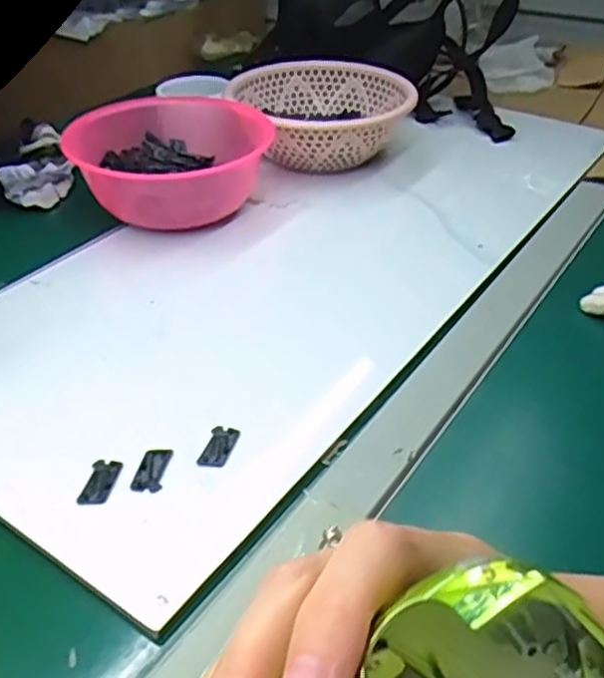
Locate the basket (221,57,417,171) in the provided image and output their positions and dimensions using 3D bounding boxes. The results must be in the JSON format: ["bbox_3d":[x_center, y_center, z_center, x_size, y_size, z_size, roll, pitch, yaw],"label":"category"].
[{"bbox_3d":[0.024,-0.248,0.808,0.192,0.077,0.200,-6,38,-7],"label":"basket"}]

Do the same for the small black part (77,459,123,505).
[{"bbox_3d":[-0.122,0.085,0.429,0.018,0.004,0.033,5,38,6],"label":"small black part"}]

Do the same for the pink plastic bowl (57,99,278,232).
[{"bbox_3d":[-0.130,-0.167,0.698,0.158,0.082,0.169,0,38,0],"label":"pink plastic bowl"}]

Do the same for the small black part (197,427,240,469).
[{"bbox_3d":[-0.053,0.067,0.453,0.018,0.004,0.034,9,38,11],"label":"small black part"}]

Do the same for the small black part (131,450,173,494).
[{"bbox_3d":[-0.092,0.079,0.437,0.018,0.004,0.034,4,38,5],"label":"small black part"}]

